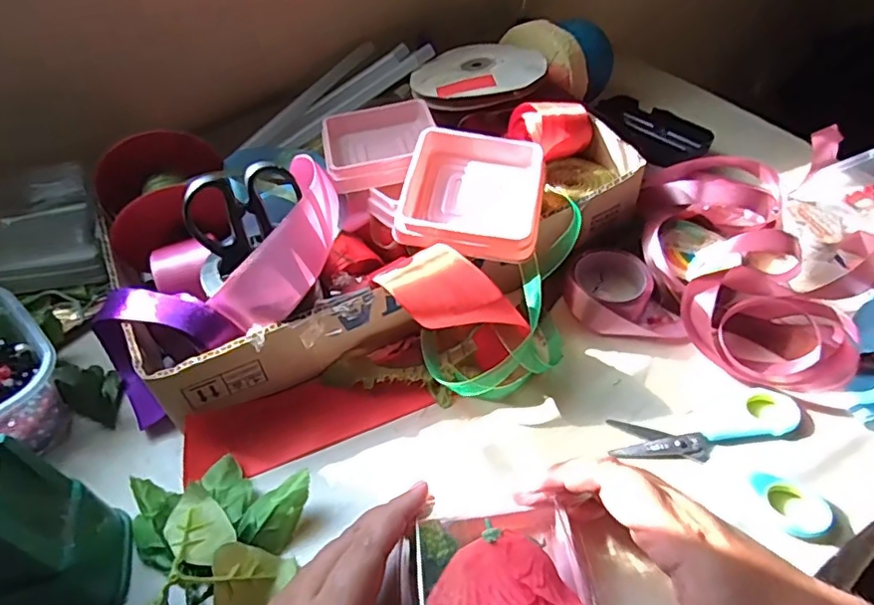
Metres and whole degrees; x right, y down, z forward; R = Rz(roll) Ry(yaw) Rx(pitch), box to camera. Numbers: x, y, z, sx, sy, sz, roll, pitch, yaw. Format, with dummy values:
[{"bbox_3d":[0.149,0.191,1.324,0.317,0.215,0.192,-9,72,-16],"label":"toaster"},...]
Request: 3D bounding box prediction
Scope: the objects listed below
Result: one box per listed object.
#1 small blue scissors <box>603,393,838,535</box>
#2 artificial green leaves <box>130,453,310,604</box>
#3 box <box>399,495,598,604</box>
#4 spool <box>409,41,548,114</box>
[{"bbox_3d":[0.160,0.086,0.335,0.108,0.010,0.087,5,49,8],"label":"small blue scissors"},{"bbox_3d":[-0.115,0.120,0.296,0.094,0.040,0.090,-11,49,-6],"label":"artificial green leaves"},{"bbox_3d":[0.030,0.134,0.267,0.090,0.047,0.084,-8,49,-4],"label":"box"},{"bbox_3d":[0.035,-0.200,0.497,0.110,0.018,0.100,0,49,3],"label":"spool"}]

